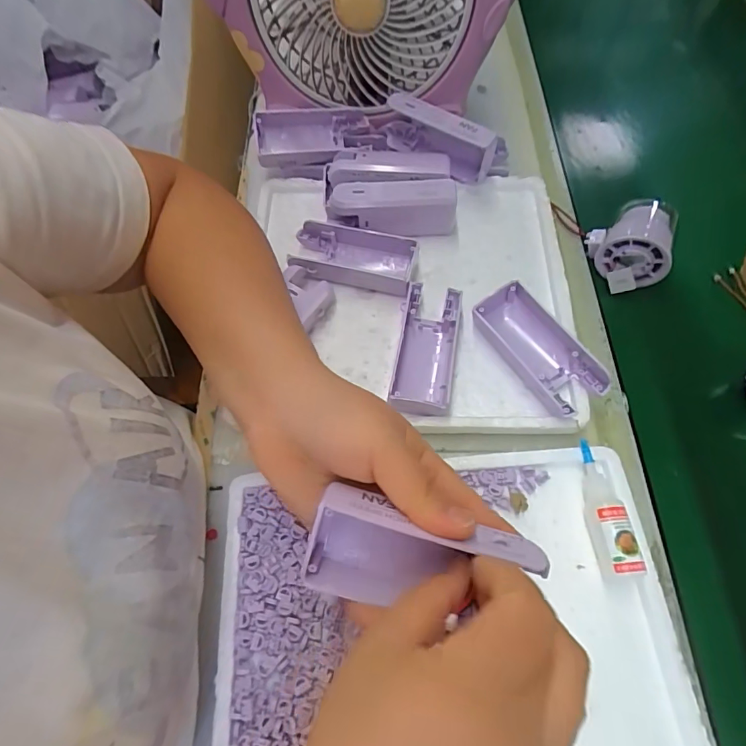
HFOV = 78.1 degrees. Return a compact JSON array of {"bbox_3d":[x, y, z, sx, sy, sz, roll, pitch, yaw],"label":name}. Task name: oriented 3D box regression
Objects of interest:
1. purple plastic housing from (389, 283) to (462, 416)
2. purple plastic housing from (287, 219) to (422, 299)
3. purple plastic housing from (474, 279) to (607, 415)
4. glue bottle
[{"bbox_3d":[0.042,-0.018,0.357,0.046,0.026,0.109,10,65,7],"label":"purple plastic housing"},{"bbox_3d":[-0.016,-0.097,0.396,0.101,0.030,0.047,10,65,7],"label":"purple plastic housing"},{"bbox_3d":[0.127,-0.019,0.353,0.047,0.030,0.106,-30,67,-11],"label":"purple plastic housing"},{"bbox_3d":[0.150,0.089,0.303,0.023,0.023,0.088,-8,65,-1],"label":"glue bottle"}]

